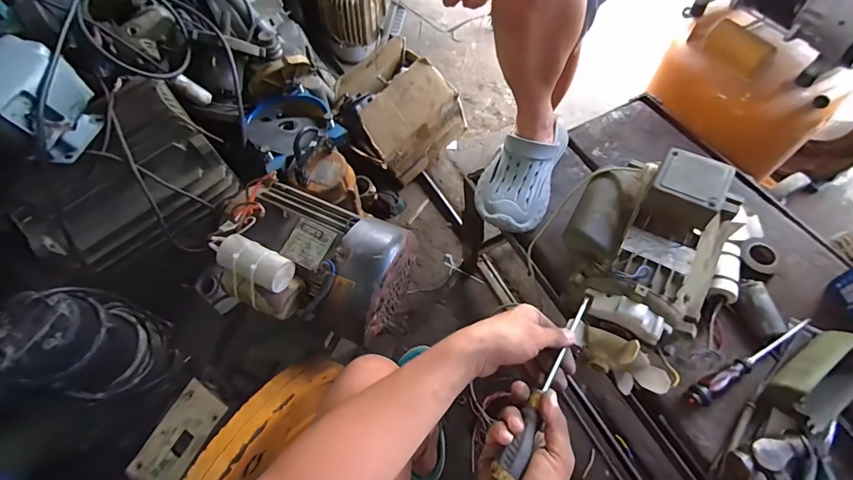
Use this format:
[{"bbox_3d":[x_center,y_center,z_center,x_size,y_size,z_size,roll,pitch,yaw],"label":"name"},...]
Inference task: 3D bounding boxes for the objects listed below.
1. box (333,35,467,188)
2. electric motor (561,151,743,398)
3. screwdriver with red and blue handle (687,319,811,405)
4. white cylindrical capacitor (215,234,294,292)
[{"bbox_3d":[-0.087,-0.381,1.205,0.300,0.260,0.268,-40,66,-17],"label":"box"},{"bbox_3d":[0.279,0.023,0.545,0.190,0.150,0.276,31,67,19],"label":"electric motor"},{"bbox_3d":[0.465,0.166,0.584,0.230,0.027,0.025,-27,63,-11],"label":"screwdriver with red and blue handle"},{"bbox_3d":[-0.237,0.033,0.575,0.095,0.047,0.048,22,64,15],"label":"white cylindrical capacitor"}]

